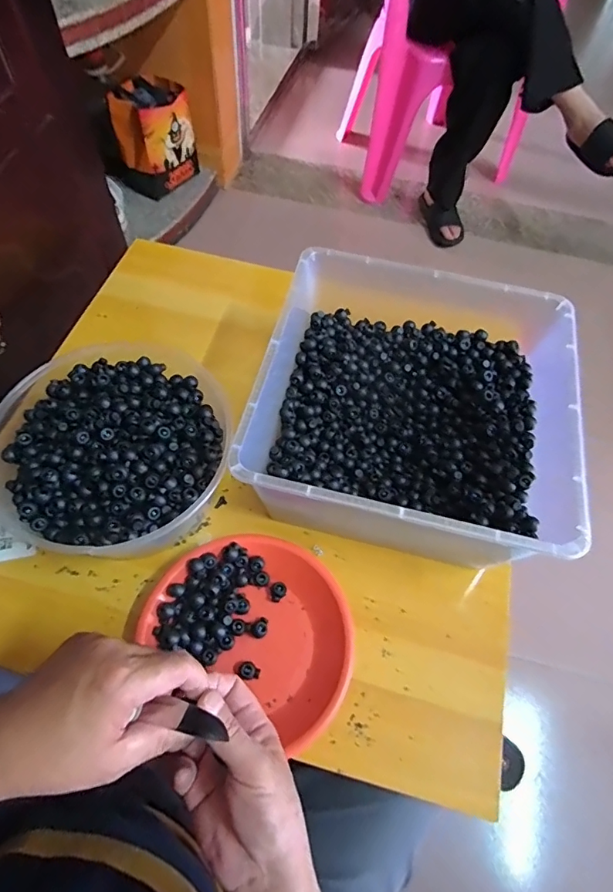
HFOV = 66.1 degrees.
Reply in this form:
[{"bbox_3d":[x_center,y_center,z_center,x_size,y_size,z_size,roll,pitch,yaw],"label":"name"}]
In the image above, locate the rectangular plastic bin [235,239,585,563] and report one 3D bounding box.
[{"bbox_3d":[0.107,-0.038,0.503,0.295,0.129,0.294,14,61,4],"label":"rectangular plastic bin"}]

